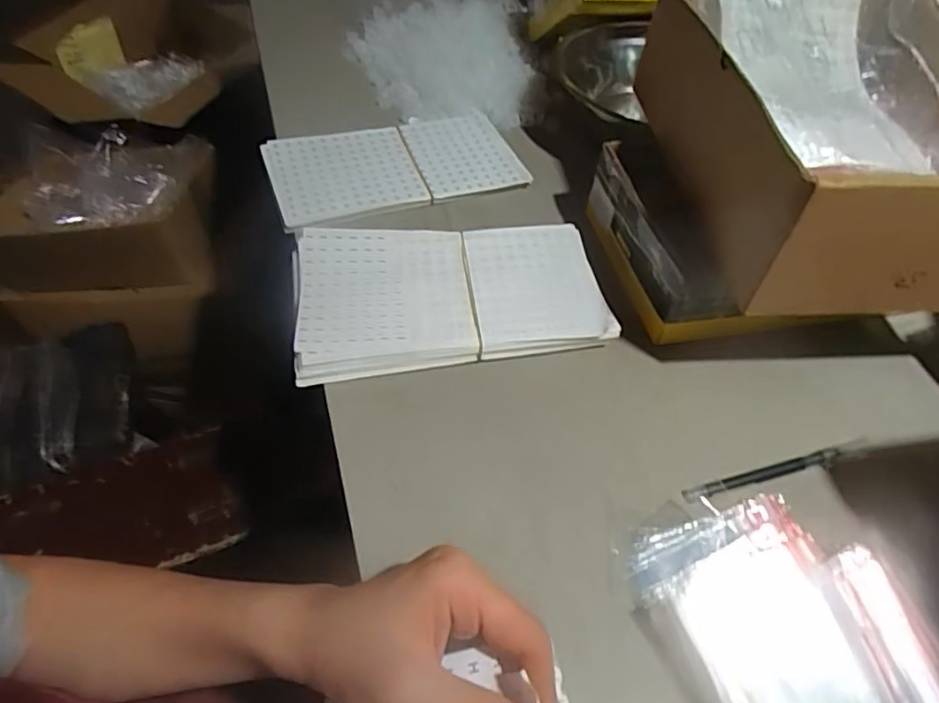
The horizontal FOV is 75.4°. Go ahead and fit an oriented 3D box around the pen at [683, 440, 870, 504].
[{"bbox_3d":[0.206,0.079,0.404,0.142,0.007,0.009,-11,52,-13],"label":"pen"}]

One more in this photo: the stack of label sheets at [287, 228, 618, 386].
[{"bbox_3d":[-0.018,-0.052,0.482,0.237,0.020,0.150,-8,51,-10],"label":"stack of label sheets"}]

